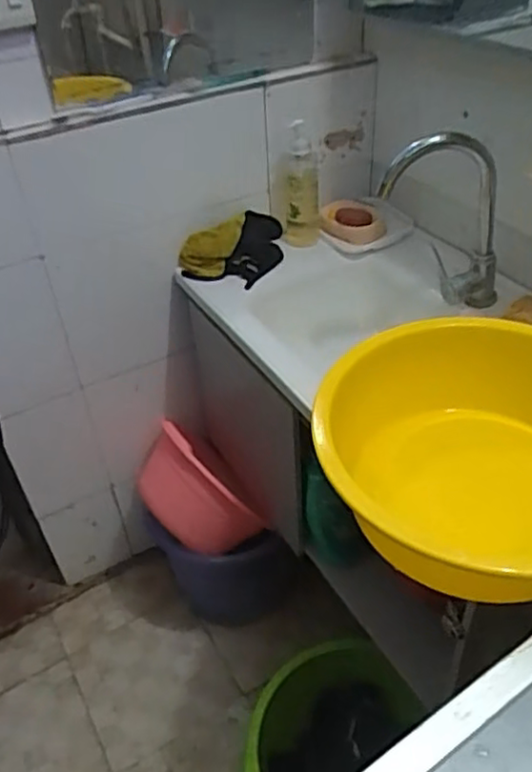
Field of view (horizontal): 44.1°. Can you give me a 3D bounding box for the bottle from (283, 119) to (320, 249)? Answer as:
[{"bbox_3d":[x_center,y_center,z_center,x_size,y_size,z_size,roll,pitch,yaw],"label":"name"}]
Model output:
[{"bbox_3d":[0.060,-0.364,1.213,0.081,0.235,0.057,-1,40,4],"label":"bottle"}]

